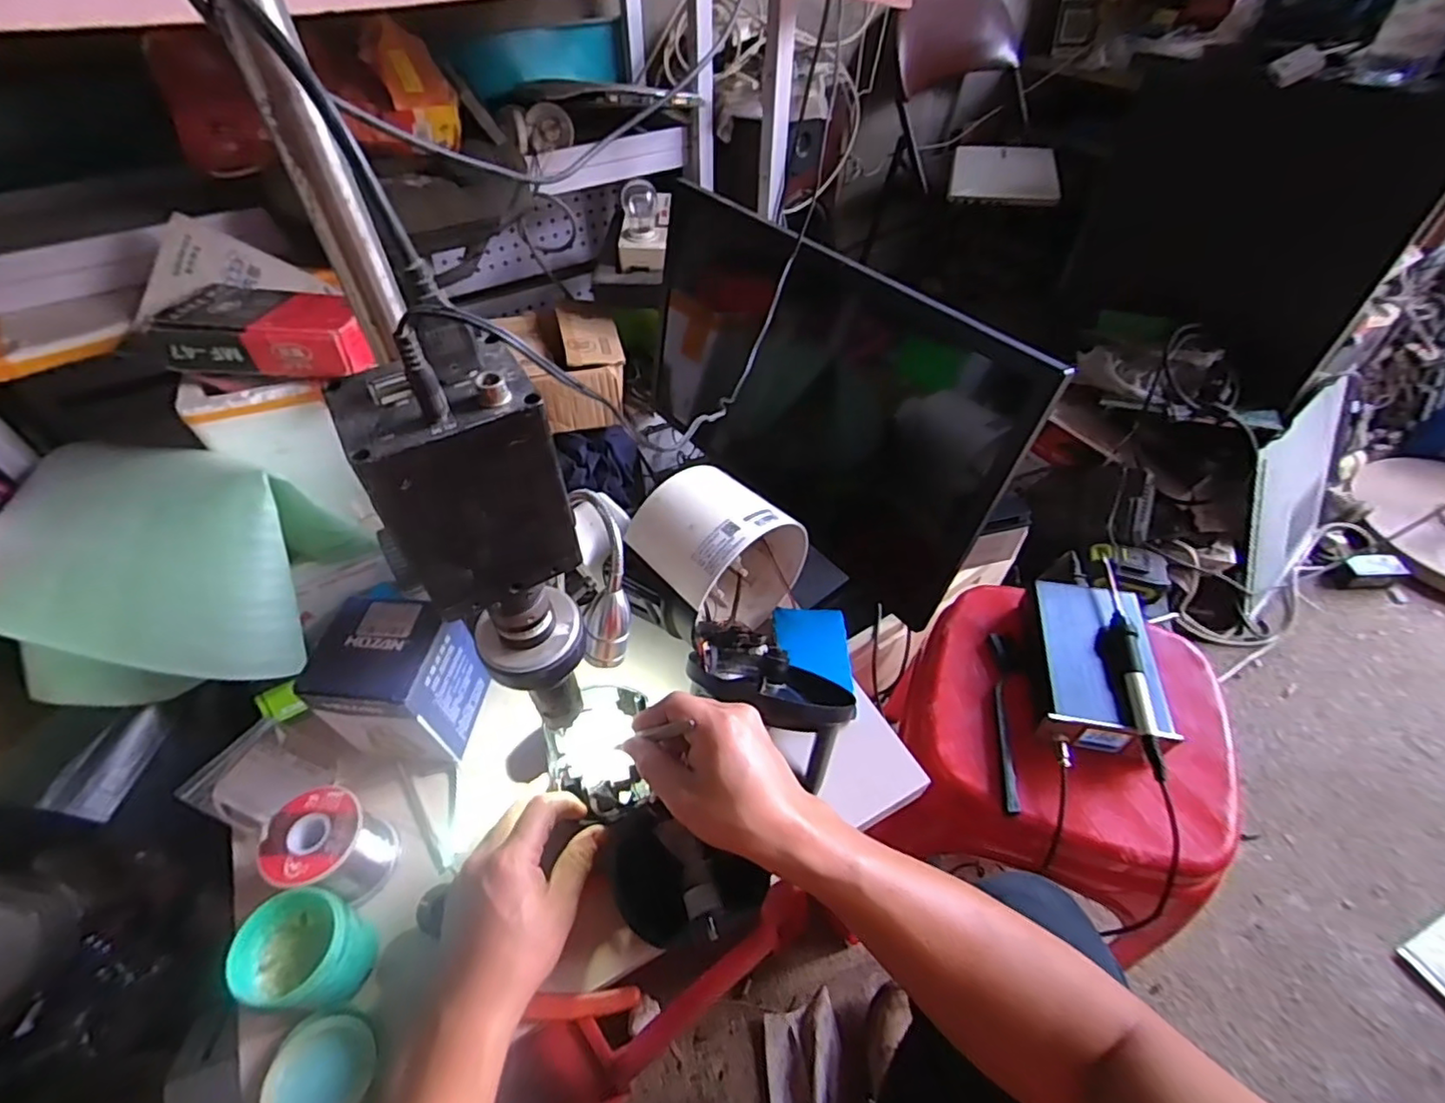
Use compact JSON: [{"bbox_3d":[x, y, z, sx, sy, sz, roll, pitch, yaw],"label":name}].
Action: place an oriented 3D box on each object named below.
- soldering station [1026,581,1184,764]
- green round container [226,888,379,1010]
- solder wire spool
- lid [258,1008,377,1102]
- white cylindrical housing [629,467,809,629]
[{"bbox_3d":[0.340,0.103,0.576,0.105,0.056,0.175,7,49,8],"label":"soldering station"},{"bbox_3d":[-0.267,0.257,0.399,0.064,0.060,0.059,-1,49,1],"label":"green round container"},{"bbox_3d":[-0.274,0.211,0.441,0.054,0.076,0.060,18,52,17],"label":"solder wire spool"},{"bbox_3d":[-0.245,0.318,0.378,0.055,0.016,0.060,-1,49,1],"label":"lid"},{"bbox_3d":[-0.003,0.004,0.566,0.132,0.134,0.102,-34,56,-25],"label":"white cylindrical housing"}]

